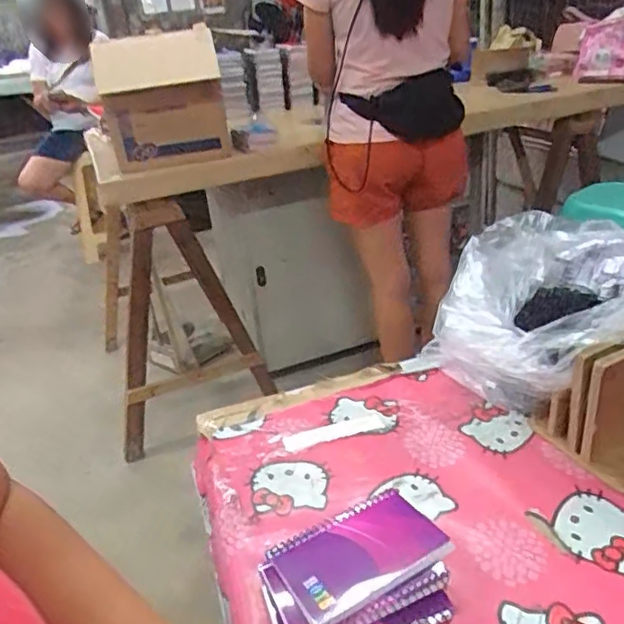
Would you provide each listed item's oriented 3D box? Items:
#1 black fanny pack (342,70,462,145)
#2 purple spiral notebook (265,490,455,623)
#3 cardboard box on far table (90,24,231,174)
[{"bbox_3d":[0.228,-0.482,1.415,0.283,0.141,0.096,-13,28,-10],"label":"black fanny pack"},{"bbox_3d":[0.038,0.198,0.490,0.132,0.009,0.087,-21,32,-22],"label":"purple spiral notebook"},{"bbox_3d":[-0.359,-0.503,1.423,0.279,0.289,0.158,-10,28,-4],"label":"cardboard box on far table"}]

